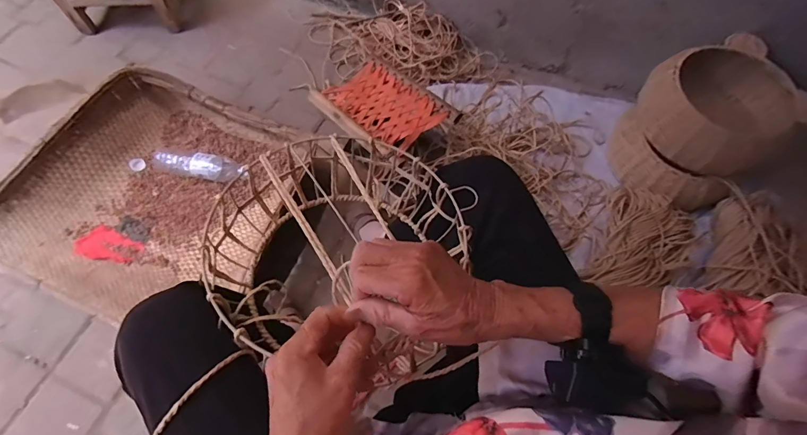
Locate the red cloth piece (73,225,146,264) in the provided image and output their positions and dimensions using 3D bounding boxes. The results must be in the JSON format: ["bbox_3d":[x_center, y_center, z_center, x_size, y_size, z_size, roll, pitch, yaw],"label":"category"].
[{"bbox_3d":[-0.677,0.067,0.901,0.141,0.012,0.079,23,66,10],"label":"red cloth piece"}]

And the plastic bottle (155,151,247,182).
[{"bbox_3d":[-0.523,-0.127,0.975,0.236,0.053,0.057,5,64,2],"label":"plastic bottle"}]

